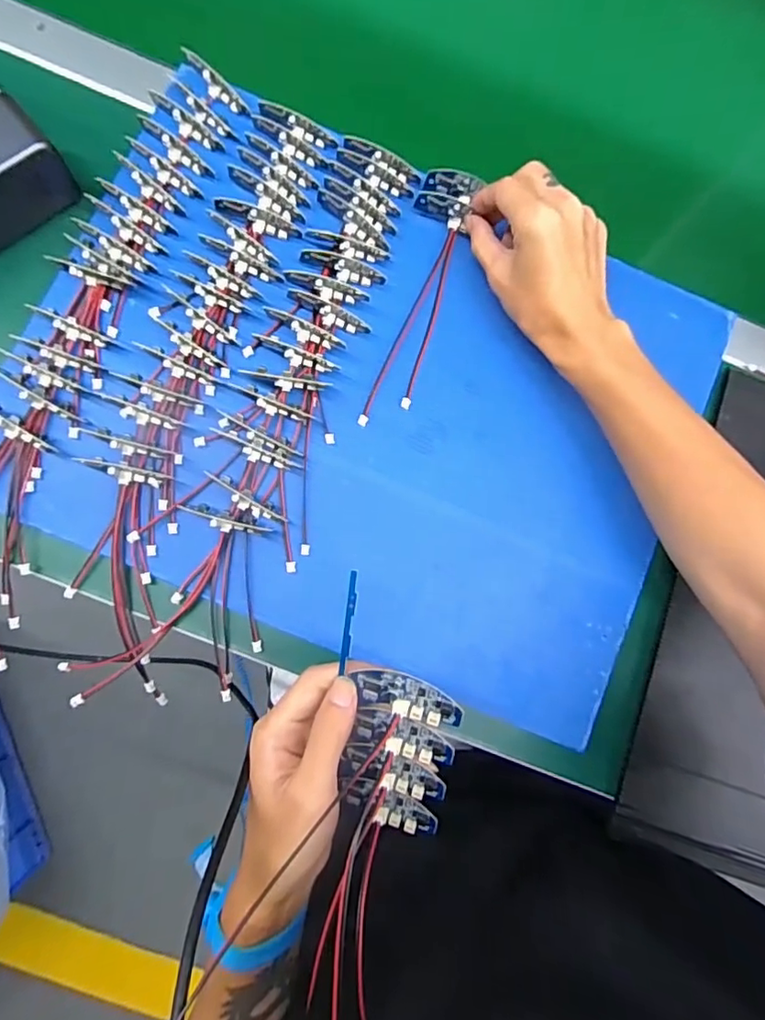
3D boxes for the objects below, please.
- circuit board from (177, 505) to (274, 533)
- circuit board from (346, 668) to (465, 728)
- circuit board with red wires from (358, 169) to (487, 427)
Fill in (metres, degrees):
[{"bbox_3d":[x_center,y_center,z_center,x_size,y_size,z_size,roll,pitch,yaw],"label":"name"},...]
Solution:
[{"bbox_3d":[-0.107,0.007,0.368,0.062,0.023,0.014,15,81,-3],"label":"circuit board"},{"bbox_3d":[0.012,0.099,0.289,0.057,0.008,0.024,4,101,19],"label":"circuit board"},{"bbox_3d":[0.025,-0.158,0.408,0.039,0.020,0.201,17,86,-2],"label":"circuit board with red wires"}]

